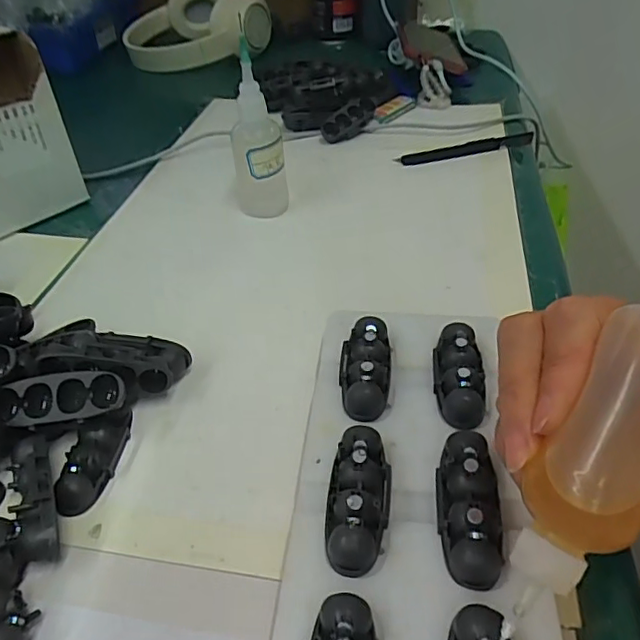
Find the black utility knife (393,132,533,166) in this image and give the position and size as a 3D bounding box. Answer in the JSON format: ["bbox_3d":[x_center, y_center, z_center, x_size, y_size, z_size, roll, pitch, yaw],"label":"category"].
[{"bbox_3d":[0.130,-0.153,0.511,0.128,0.012,0.009,-11,42,-9],"label":"black utility knife"}]

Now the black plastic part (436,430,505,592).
[{"bbox_3d":[0.059,0.073,0.227,0.023,0.017,0.059,2,41,7],"label":"black plastic part"}]

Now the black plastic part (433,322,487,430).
[{"bbox_3d":[0.068,0.026,0.281,0.023,0.016,0.060,3,41,8],"label":"black plastic part"}]

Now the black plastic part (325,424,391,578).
[{"bbox_3d":[0.016,0.071,0.233,0.024,0.016,0.061,4,42,8],"label":"black plastic part"}]

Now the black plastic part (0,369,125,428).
[{"bbox_3d":[-0.128,0.038,0.279,0.064,0.011,0.024,-8,78,-3],"label":"black plastic part"}]

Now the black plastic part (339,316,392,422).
[{"bbox_3d":[0.023,0.023,0.288,0.025,0.015,0.060,2,41,6],"label":"black plastic part"}]

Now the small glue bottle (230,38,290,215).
[{"bbox_3d":[-0.046,-0.130,0.418,0.031,0.118,0.029,27,49,30],"label":"small glue bottle"}]

